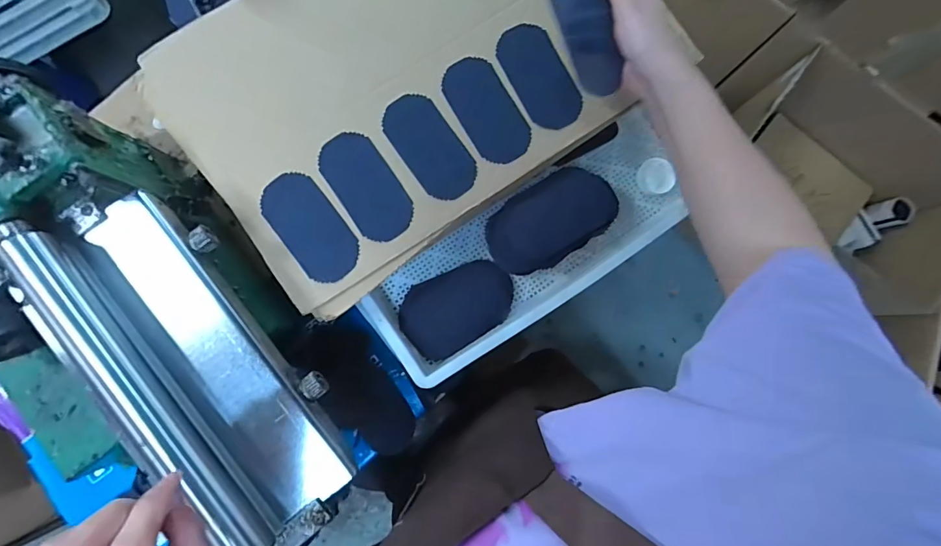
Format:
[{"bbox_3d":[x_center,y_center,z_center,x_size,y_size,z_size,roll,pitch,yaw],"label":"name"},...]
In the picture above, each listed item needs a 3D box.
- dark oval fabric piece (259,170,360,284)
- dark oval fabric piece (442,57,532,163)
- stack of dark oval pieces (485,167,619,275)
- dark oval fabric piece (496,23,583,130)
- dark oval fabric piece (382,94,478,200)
[{"bbox_3d":[-0.180,-0.051,0.503,0.068,0.010,0.132,-38,85,-5],"label":"dark oval fabric piece"},{"bbox_3d":[0.020,-0.190,0.518,0.067,0.005,0.130,-30,86,-3],"label":"dark oval fabric piece"},{"bbox_3d":[0.098,-0.065,0.569,0.159,0.050,0.103,-33,85,-4],"label":"stack of dark oval pieces"},{"bbox_3d":[0.079,-0.230,0.516,0.065,0.012,0.132,-28,84,-2],"label":"dark oval fabric piece"},{"bbox_3d":[-0.047,-0.145,0.511,0.067,0.004,0.130,-35,84,-8],"label":"dark oval fabric piece"}]

